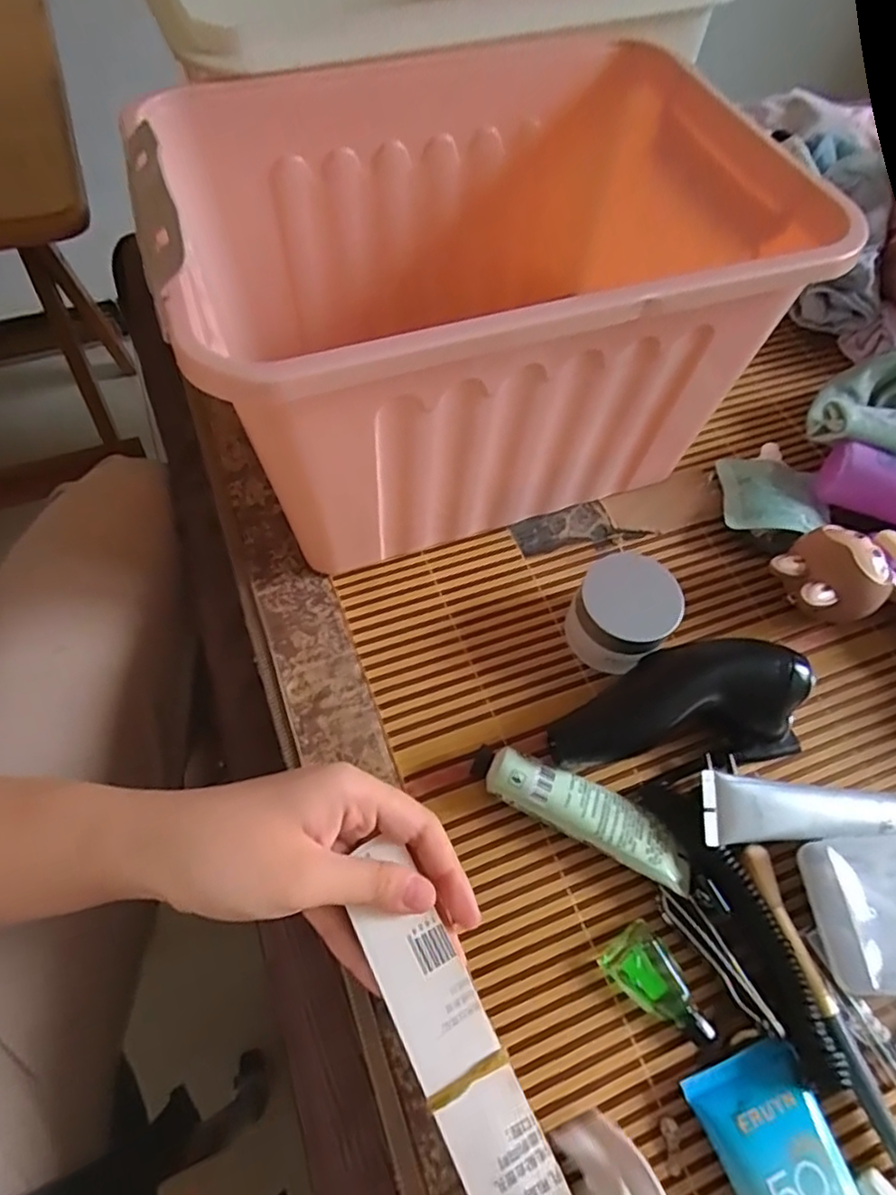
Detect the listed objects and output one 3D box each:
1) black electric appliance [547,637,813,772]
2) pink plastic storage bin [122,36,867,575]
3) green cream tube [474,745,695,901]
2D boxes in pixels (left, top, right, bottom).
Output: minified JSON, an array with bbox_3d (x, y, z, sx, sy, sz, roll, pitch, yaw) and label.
[{"bbox_3d":[0.116,0.057,0.326,0.132,0.057,0.051,-3,62,-4],"label":"black electric appliance"},{"bbox_3d":[0.015,-0.159,0.361,0.299,0.174,0.215,-17,64,-11],"label":"pink plastic storage bin"},{"bbox_3d":[0.065,0.102,0.308,0.110,0.024,0.029,25,63,11],"label":"green cream tube"}]

